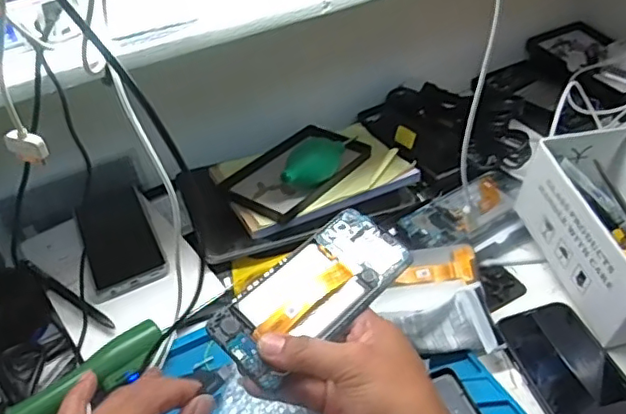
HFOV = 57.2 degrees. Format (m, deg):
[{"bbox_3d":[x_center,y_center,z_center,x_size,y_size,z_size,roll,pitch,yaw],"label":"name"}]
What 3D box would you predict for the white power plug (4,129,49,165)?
[{"bbox_3d":[-0.165,-0.035,0.332,0.023,0.019,0.011,15,45,24],"label":"white power plug"}]

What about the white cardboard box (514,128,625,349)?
[{"bbox_3d":[0.282,0.024,0.529,0.105,0.101,0.181,-12,43,-4],"label":"white cardboard box"}]

